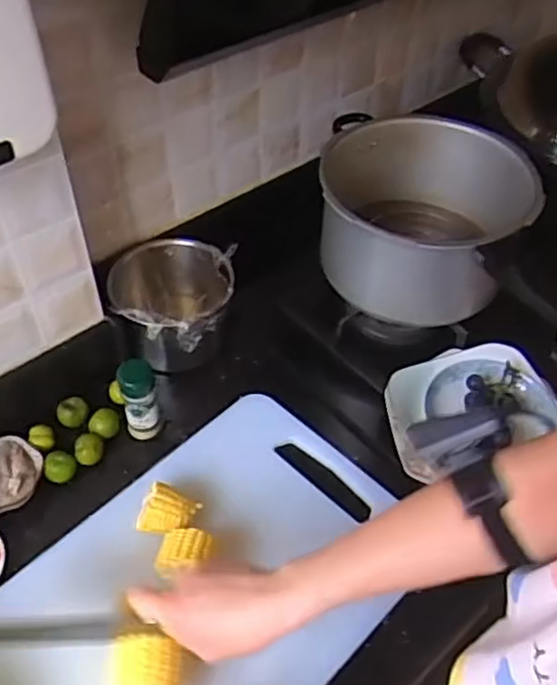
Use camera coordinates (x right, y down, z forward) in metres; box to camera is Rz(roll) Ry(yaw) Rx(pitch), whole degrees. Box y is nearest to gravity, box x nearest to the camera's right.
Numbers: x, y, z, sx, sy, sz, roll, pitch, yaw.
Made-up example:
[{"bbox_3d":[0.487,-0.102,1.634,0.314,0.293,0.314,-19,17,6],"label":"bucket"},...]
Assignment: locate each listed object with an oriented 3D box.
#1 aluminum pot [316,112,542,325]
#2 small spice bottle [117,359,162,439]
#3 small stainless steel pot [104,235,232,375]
[{"bbox_3d":[0.175,-0.153,0.874,0.248,0.150,0.255,0,48,0],"label":"aluminum pot"},{"bbox_3d":[-0.162,0.070,0.817,0.041,0.105,0.039,-11,49,-10],"label":"small spice bottle"},{"bbox_3d":[-0.137,-0.049,0.916,0.151,0.112,0.160,0,48,0],"label":"small stainless steel pot"}]

